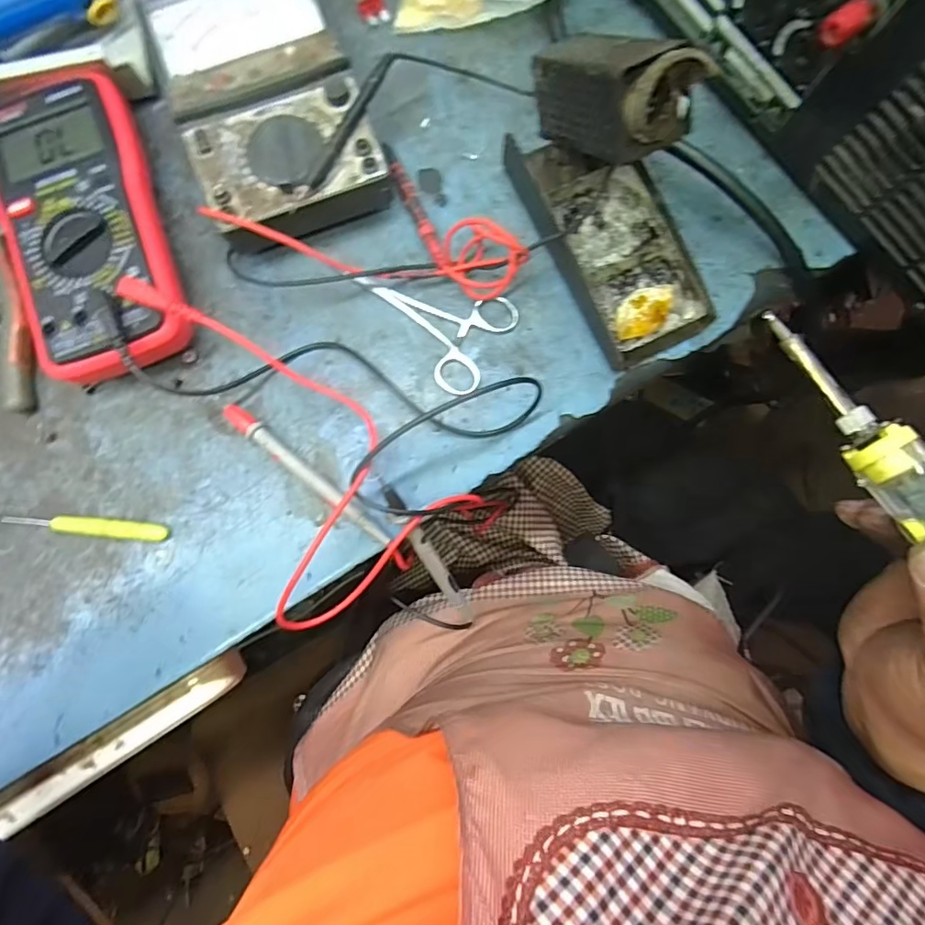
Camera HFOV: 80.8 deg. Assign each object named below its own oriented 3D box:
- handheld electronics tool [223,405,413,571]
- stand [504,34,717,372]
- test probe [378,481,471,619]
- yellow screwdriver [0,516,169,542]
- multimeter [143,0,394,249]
[{"bbox_3d":[-0.088,0.013,0.330,0.145,0.014,0.011,40,83,6],"label":"handheld electronics tool"},{"bbox_3d":[0.091,-0.152,0.306,0.066,0.108,0.163,-26,82,-4],"label":"stand"},{"bbox_3d":[-0.021,0.060,0.340,0.012,0.007,0.125,-30,121,-4],"label":"test probe"},{"bbox_3d":[-0.234,0.038,0.329,0.108,0.010,0.011,6,81,1],"label":"yellow screwdriver"},{"bbox_3d":[-0.121,-0.228,0.345,0.112,0.048,0.185,-22,82,-3],"label":"multimeter"}]

